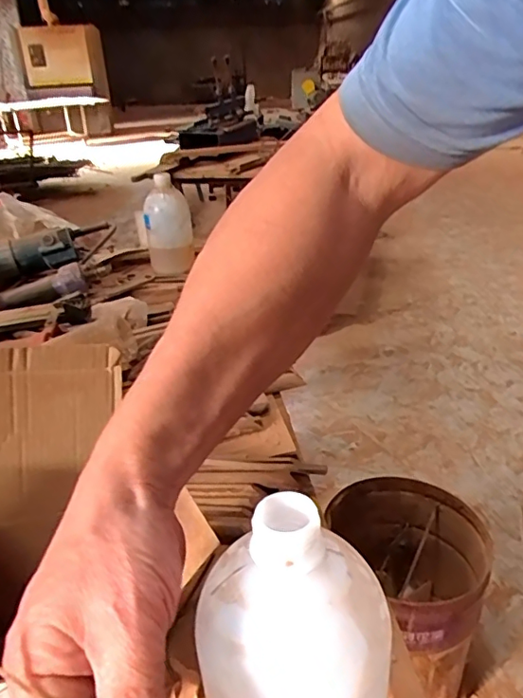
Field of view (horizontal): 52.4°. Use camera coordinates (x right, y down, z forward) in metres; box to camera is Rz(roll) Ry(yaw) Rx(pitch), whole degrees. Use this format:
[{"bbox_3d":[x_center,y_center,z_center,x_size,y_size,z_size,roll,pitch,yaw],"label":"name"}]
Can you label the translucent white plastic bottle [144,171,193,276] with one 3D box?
[{"bbox_3d":[-0.193,-0.258,1.120,0.101,0.195,0.088,-8,27,-13],"label":"translucent white plastic bottle"}]

